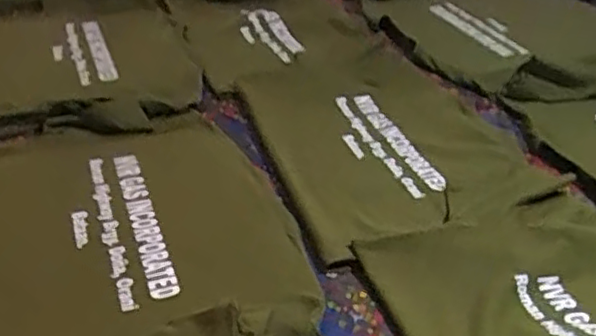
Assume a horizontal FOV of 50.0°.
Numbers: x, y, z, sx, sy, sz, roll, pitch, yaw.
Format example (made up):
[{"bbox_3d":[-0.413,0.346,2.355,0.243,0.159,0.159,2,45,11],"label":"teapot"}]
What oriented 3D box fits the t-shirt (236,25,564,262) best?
[{"bbox_3d":[0.121,-0.047,0.993,0.365,0.097,0.528,-11,35,-16],"label":"t-shirt"}]

